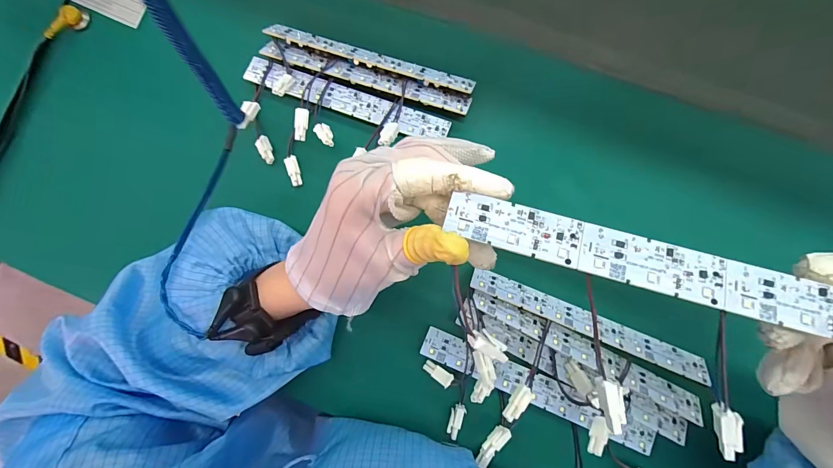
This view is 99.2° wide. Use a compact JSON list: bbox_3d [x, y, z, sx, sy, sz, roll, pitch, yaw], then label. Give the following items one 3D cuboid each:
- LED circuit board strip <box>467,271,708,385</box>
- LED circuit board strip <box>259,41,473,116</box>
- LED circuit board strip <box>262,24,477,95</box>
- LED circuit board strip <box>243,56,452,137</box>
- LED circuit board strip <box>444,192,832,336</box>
[{"bbox_3d":[0.135,0.071,0.279,0.189,0.009,0.019,22,87,6],"label":"LED circuit board strip"},{"bbox_3d":[-0.044,-0.137,0.309,0.187,0.011,0.018,18,87,6],"label":"LED circuit board strip"},{"bbox_3d":[-0.041,-0.153,0.310,0.188,0.006,0.020,18,57,5],"label":"LED circuit board strip"},{"bbox_3d":[-0.063,-0.118,0.313,0.188,0.007,0.026,21,81,5],"label":"LED circuit board strip"},{"bbox_3d":[0.102,0.012,0.162,0.178,0.005,0.023,15,86,6],"label":"LED circuit board strip"}]

